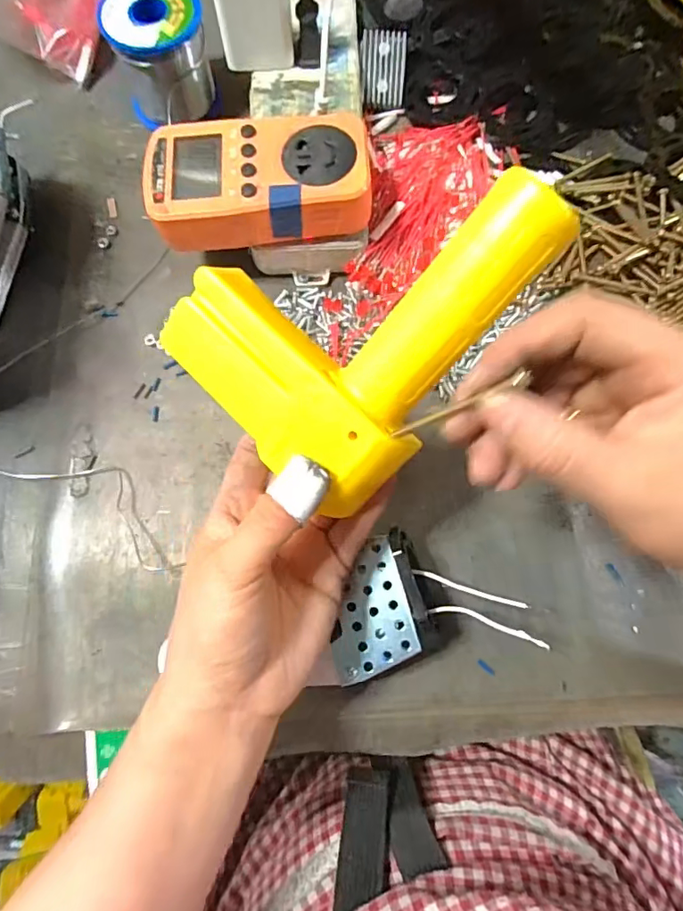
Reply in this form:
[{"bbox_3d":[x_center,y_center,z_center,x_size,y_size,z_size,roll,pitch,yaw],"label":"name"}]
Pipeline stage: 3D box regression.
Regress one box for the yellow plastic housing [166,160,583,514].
[{"bbox_3d":[0.015,-0.037,0.211,0.154,0.042,0.103,-14,97,17],"label":"yellow plastic housing"}]

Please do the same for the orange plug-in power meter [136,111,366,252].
[{"bbox_3d":[-0.048,-0.163,0.294,0.125,0.029,0.065,-8,75,-2],"label":"orange plug-in power meter"}]

